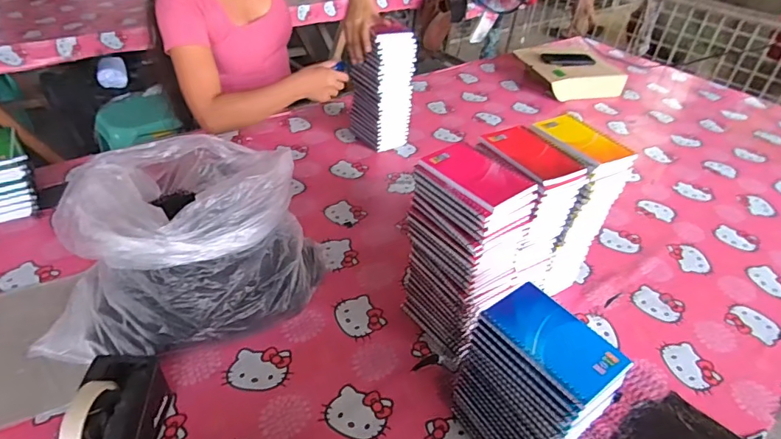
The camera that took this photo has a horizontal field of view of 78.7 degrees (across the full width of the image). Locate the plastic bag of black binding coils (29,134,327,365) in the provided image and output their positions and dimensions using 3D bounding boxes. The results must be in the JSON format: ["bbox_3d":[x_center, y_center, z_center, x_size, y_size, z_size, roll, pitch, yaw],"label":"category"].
[{"bbox_3d":[-0.307,0.015,0.752,0.382,0.222,0.361,3,39,-2],"label":"plastic bag of black binding coils"}]

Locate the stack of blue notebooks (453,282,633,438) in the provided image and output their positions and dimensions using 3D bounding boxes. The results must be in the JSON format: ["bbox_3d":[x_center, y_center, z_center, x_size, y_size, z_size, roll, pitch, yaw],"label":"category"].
[{"bbox_3d":[0.159,0.204,0.559,0.092,0.231,0.135,-24,47,-30],"label":"stack of blue notebooks"}]

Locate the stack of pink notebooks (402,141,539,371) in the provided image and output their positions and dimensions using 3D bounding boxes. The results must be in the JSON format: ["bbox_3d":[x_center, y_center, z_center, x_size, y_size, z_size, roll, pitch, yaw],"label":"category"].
[{"bbox_3d":[0.101,0.054,0.689,0.105,0.292,0.133,-20,45,-28],"label":"stack of pink notebooks"}]

